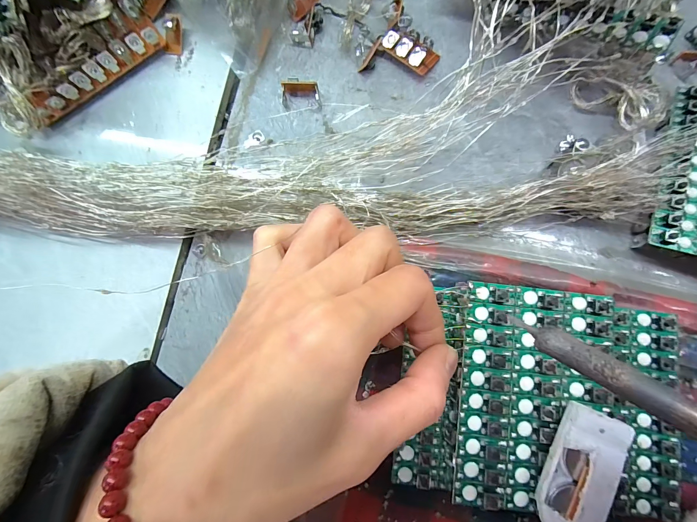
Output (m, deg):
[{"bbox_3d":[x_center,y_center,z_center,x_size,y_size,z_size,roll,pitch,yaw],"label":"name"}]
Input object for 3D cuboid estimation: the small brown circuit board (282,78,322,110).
[{"bbox_3d":[-0.029,-0.102,0.189,0.022,0.008,0.016,-2,83,2],"label":"small brown circuit board"}]

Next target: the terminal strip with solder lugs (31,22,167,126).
[{"bbox_3d":[-0.145,-0.110,0.182,0.082,0.020,0.006,-39,83,-3],"label":"terminal strip with solder lugs"}]

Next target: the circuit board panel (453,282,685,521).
[{"bbox_3d":[0.103,0.063,0.139,0.107,0.012,0.094,8,84,-7],"label":"circuit board panel"}]

